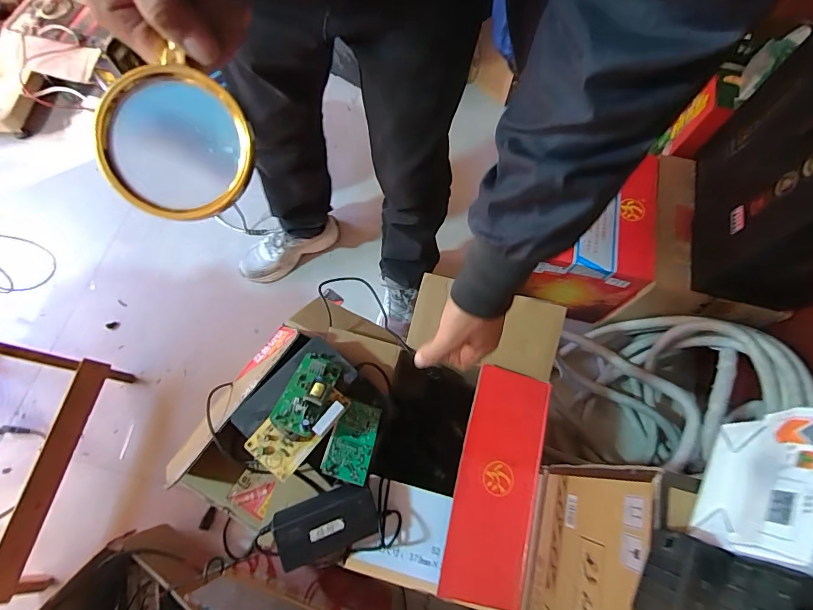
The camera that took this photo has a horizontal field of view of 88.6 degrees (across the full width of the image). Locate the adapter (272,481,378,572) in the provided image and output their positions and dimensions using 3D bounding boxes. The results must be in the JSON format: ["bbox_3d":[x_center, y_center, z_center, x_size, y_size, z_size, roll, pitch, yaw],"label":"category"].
[{"bbox_3d":[-0.120,0.327,0.626,0.146,0.051,0.080,-18,70,-7],"label":"adapter"}]

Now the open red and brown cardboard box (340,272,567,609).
[{"bbox_3d":[0.105,0.267,0.836,0.259,0.306,0.487,15,70,5],"label":"open red and brown cardboard box"}]

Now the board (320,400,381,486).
[{"bbox_3d":[-0.085,0.211,0.652,0.070,0.008,0.119,22,53,-13],"label":"board"}]

